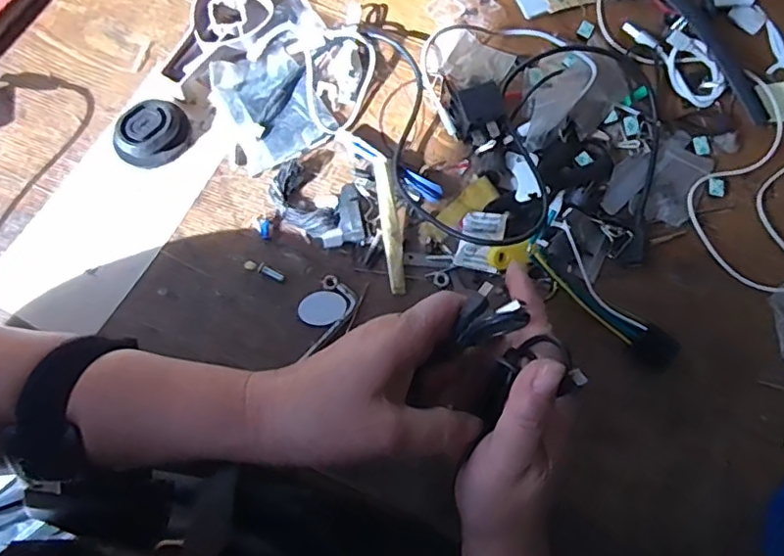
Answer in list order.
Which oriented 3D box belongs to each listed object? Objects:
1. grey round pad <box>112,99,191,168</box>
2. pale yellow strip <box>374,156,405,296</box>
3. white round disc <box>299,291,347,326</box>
[{"bbox_3d":[-0.160,-0.097,0.388,0.036,0.019,0.049,31,78,6],"label":"grey round pad"},{"bbox_3d":[-0.001,-0.035,0.385,0.012,0.016,0.090,-6,77,-3],"label":"pale yellow strip"},{"bbox_3d":[-0.045,0.019,0.374,0.030,0.004,0.022,-8,77,-3],"label":"white round disc"}]

